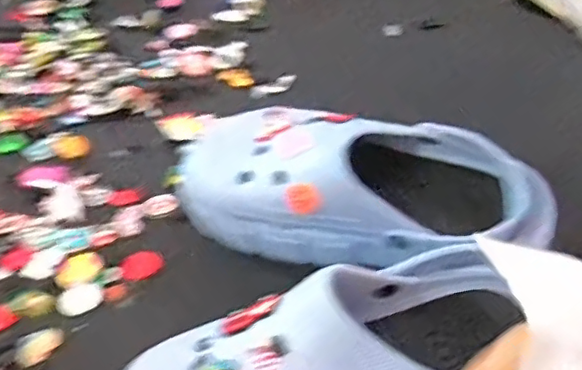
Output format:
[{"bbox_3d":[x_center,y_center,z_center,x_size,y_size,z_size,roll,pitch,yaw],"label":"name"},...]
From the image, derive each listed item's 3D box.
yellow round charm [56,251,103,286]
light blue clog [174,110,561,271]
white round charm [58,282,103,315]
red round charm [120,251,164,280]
[{"bbox_3d":[-0.163,0.063,0.461,0.032,0.005,0.029,-9,47,-7],"label":"yellow round charm"},{"bbox_3d":[0.047,0.002,0.425,0.260,0.087,0.082,11,48,12],"label":"light blue clog"},{"bbox_3d":[-0.156,0.085,0.446,0.032,0.005,0.023,-24,50,-19],"label":"white round charm"},{"bbox_3d":[-0.115,0.061,0.464,0.032,0.005,0.026,-16,48,-13],"label":"red round charm"}]

